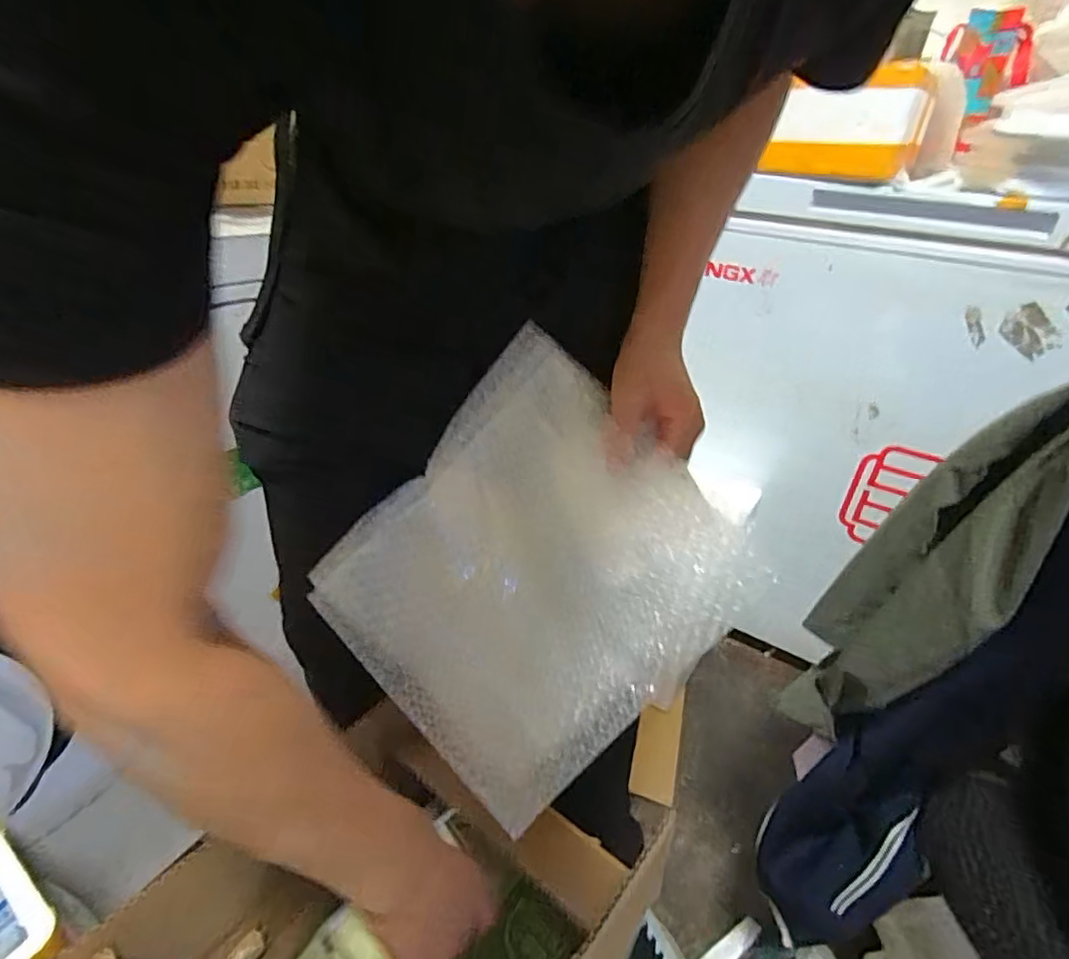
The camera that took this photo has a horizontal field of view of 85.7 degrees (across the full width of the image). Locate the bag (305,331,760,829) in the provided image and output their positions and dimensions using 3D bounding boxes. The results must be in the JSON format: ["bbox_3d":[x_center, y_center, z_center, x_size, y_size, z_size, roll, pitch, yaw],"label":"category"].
[{"bbox_3d":[-0.007,0.075,0.448,0.260,0.291,0.043,42,10,14],"label":"bag"}]

